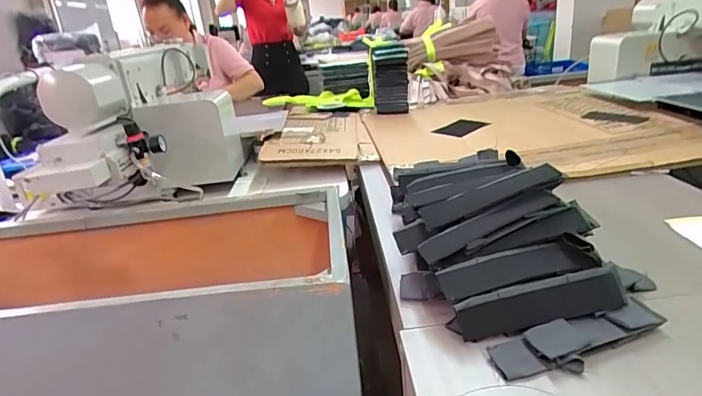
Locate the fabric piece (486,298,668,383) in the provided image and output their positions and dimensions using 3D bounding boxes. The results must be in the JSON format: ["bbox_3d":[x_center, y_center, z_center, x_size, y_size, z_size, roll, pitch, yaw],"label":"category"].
[{"bbox_3d":[0.243,0.152,0.475,0.188,0.023,0.056,-12,23,-10],"label":"fabric piece"}]

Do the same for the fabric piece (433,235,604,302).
[{"bbox_3d":[0.191,0.076,0.521,0.176,0.022,0.045,-13,42,0],"label":"fabric piece"}]

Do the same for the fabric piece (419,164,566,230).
[{"bbox_3d":[0.184,-0.004,0.598,0.184,0.014,0.051,-21,21,8],"label":"fabric piece"}]

